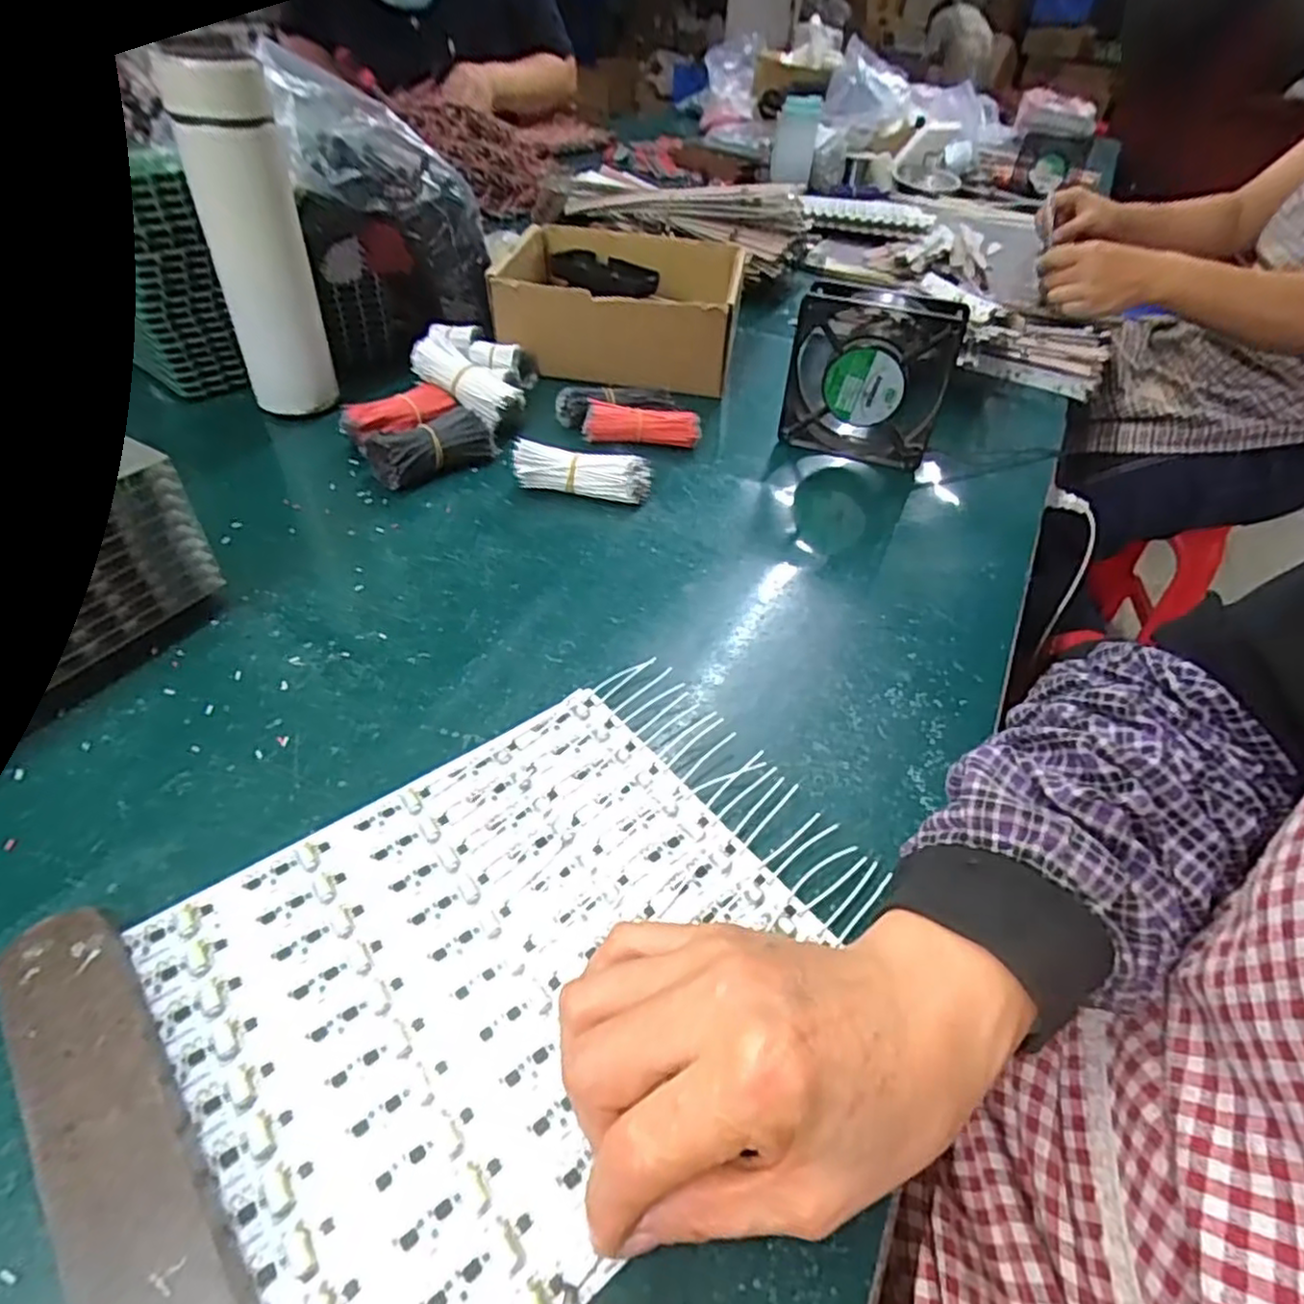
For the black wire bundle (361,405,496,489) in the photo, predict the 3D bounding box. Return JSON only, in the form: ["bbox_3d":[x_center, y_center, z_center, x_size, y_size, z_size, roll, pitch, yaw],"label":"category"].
[{"bbox_3d":[-0.169,-0.159,0.536,0.097,0.036,0.049,-30,52,-31],"label":"black wire bundle"}]

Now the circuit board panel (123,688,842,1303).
[{"bbox_3d":[-0.056,0.117,0.272,0.213,0.004,0.191,-28,51,-29],"label":"circuit board panel"}]

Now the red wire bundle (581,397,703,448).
[{"bbox_3d":[-0.009,-0.185,0.577,0.094,0.027,0.028,9,43,6],"label":"red wire bundle"}]

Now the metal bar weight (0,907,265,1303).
[{"bbox_3d":[-0.154,0.159,0.208,0.034,0.018,0.198,-30,52,-31],"label":"metal bar weight"}]

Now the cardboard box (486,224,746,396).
[{"bbox_3d":[-0.027,-0.370,0.730,0.236,0.079,0.243,6,43,2],"label":"cardboard box"}]

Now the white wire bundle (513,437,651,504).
[{"bbox_3d":[-0.053,-0.134,0.525,0.100,0.033,0.027,9,43,6],"label":"white wire bundle"}]

